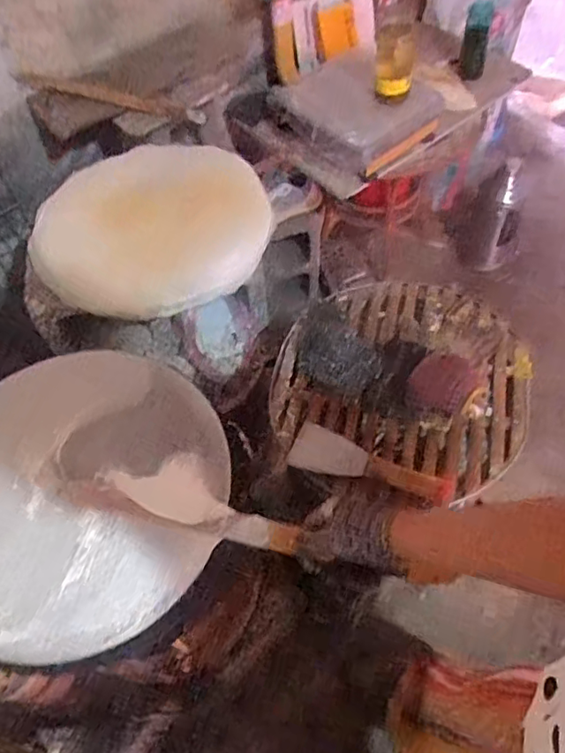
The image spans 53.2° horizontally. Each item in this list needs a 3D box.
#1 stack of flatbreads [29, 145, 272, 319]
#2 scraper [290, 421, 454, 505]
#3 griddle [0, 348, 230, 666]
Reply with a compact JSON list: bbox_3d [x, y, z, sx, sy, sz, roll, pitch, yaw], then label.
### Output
[{"bbox_3d":[-0.206,-0.239,0.923,0.381,0.041,0.287,-23,78,-9],"label":"stack of flatbreads"},{"bbox_3d":[0.123,0.122,0.792,0.223,0.019,0.070,17,60,14],"label":"scraper"},{"bbox_3d":[-0.249,0.136,0.676,0.335,0.062,0.364,-2,58,3],"label":"griddle"}]

